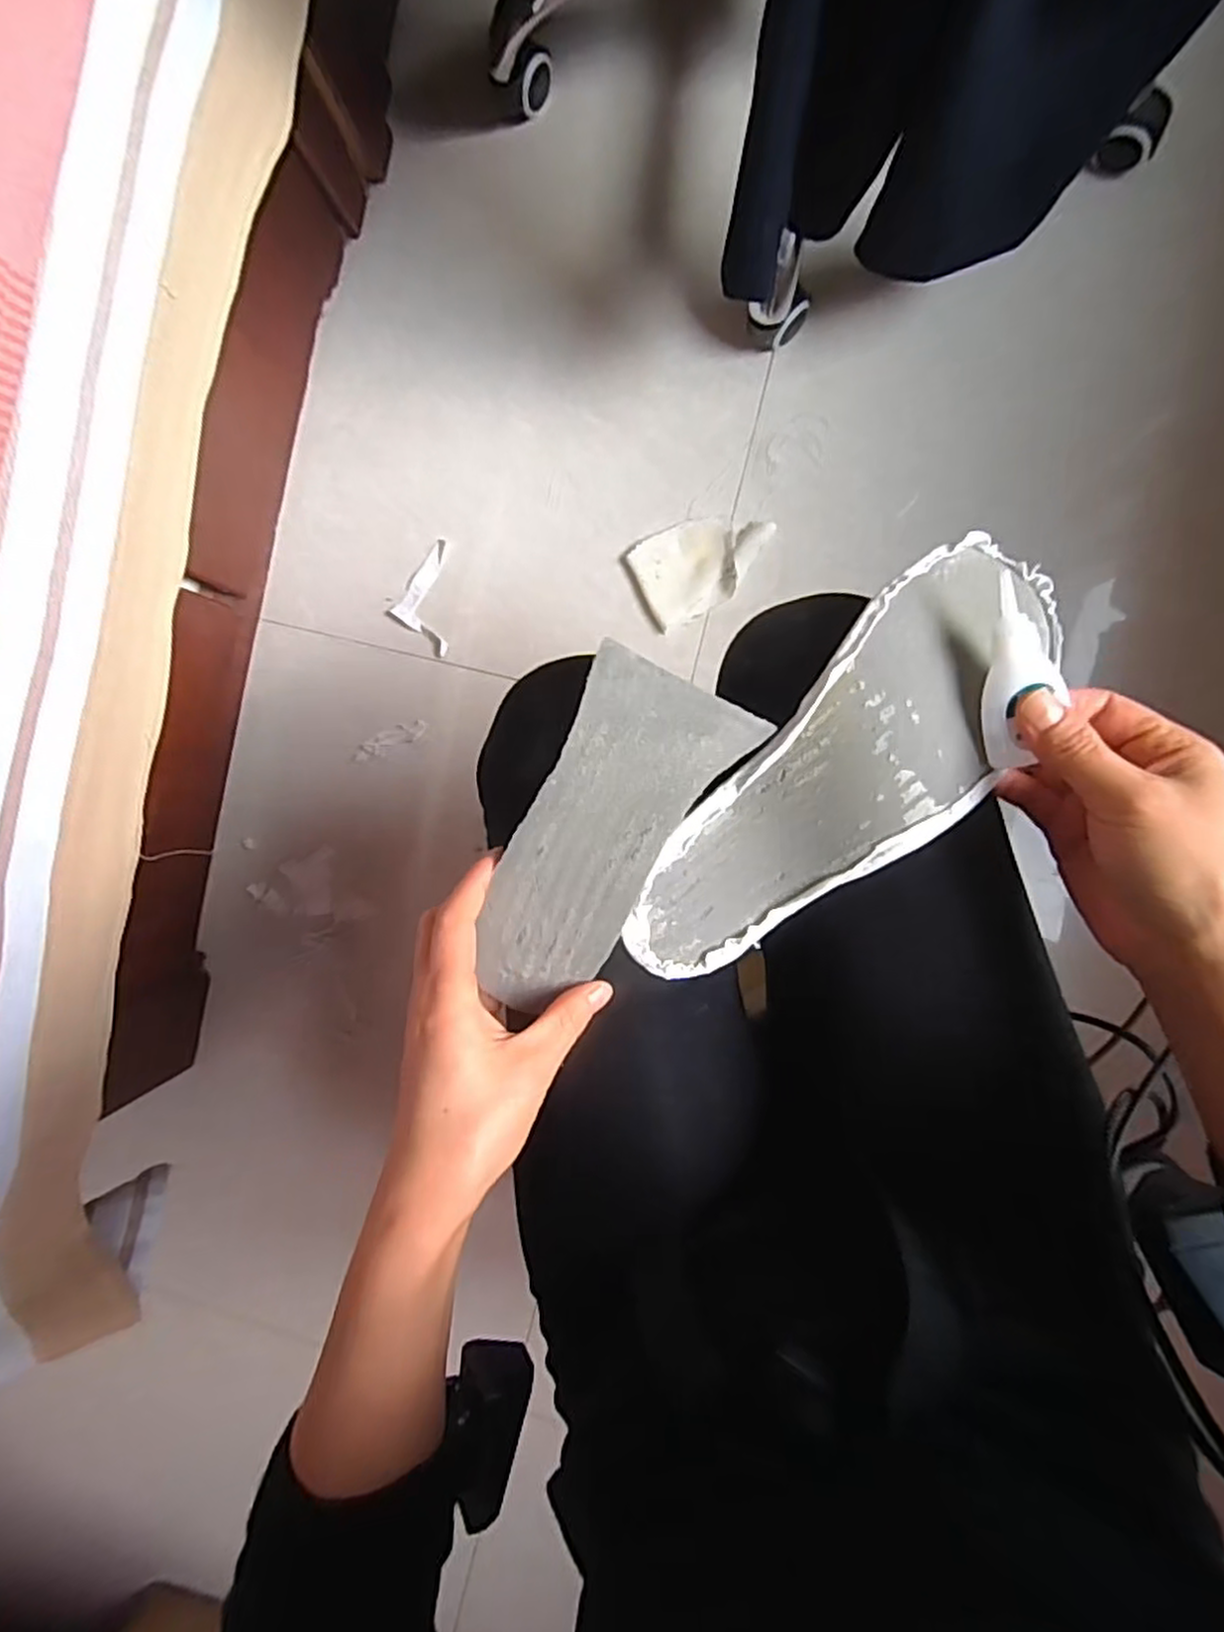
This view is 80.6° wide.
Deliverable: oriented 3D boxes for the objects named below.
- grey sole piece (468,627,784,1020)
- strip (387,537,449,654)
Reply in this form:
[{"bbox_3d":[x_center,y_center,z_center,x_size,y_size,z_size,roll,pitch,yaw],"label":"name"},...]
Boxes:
[{"bbox_3d":[-0.009,0.013,0.323,0.071,0.008,0.166,30,99,3],"label":"grey sole piece"},{"bbox_3d":[-0.212,-0.239,0.794,0.064,0.007,0.121,2,93,6],"label":"strip"}]

